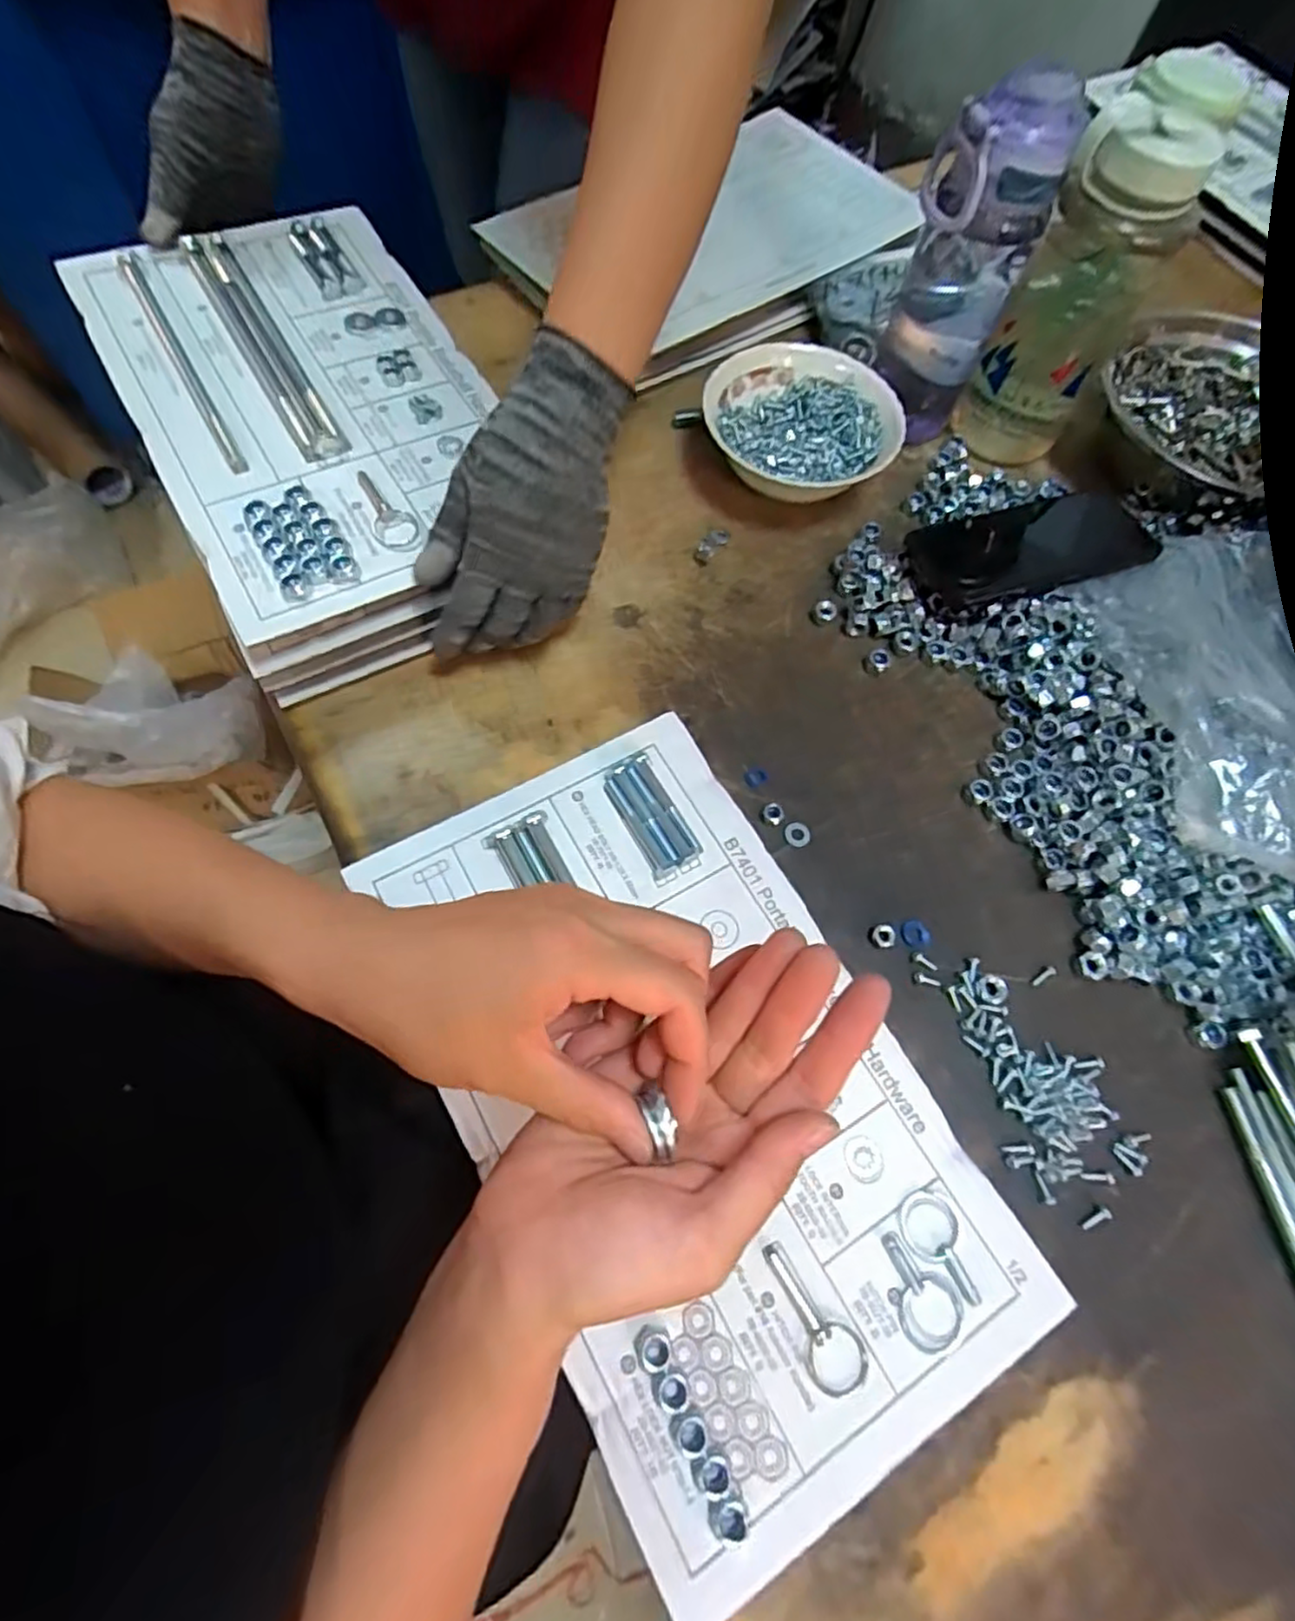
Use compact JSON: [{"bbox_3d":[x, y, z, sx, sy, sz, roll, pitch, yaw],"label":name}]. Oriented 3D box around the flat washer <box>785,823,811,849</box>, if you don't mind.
[{"bbox_3d":[0.093,0.014,0.430,0.016,0.004,0.017,1,68,-2],"label":"flat washer"}]

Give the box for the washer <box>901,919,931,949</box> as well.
[{"bbox_3d":[0.159,0.073,0.411,0.016,0.004,0.015,1,68,-2],"label":"washer"}]

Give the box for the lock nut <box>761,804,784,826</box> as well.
[{"bbox_3d":[0.079,0.003,0.433,0.013,0.009,0.012,1,68,-2],"label":"lock nut"}]

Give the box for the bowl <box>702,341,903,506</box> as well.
[{"bbox_3d":[0.114,-0.290,0.529,0.139,0.043,0.140,1,67,-3],"label":"bowl"}]

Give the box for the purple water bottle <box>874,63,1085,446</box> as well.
[{"bbox_3d":[0.219,-0.374,0.492,0.078,0.206,0.065,22,68,5],"label":"purple water bottle"}]

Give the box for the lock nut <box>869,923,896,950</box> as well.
[{"bbox_3d":[0.137,0.074,0.404,0.013,0.007,0.014,1,68,-2],"label":"lock nut"}]

